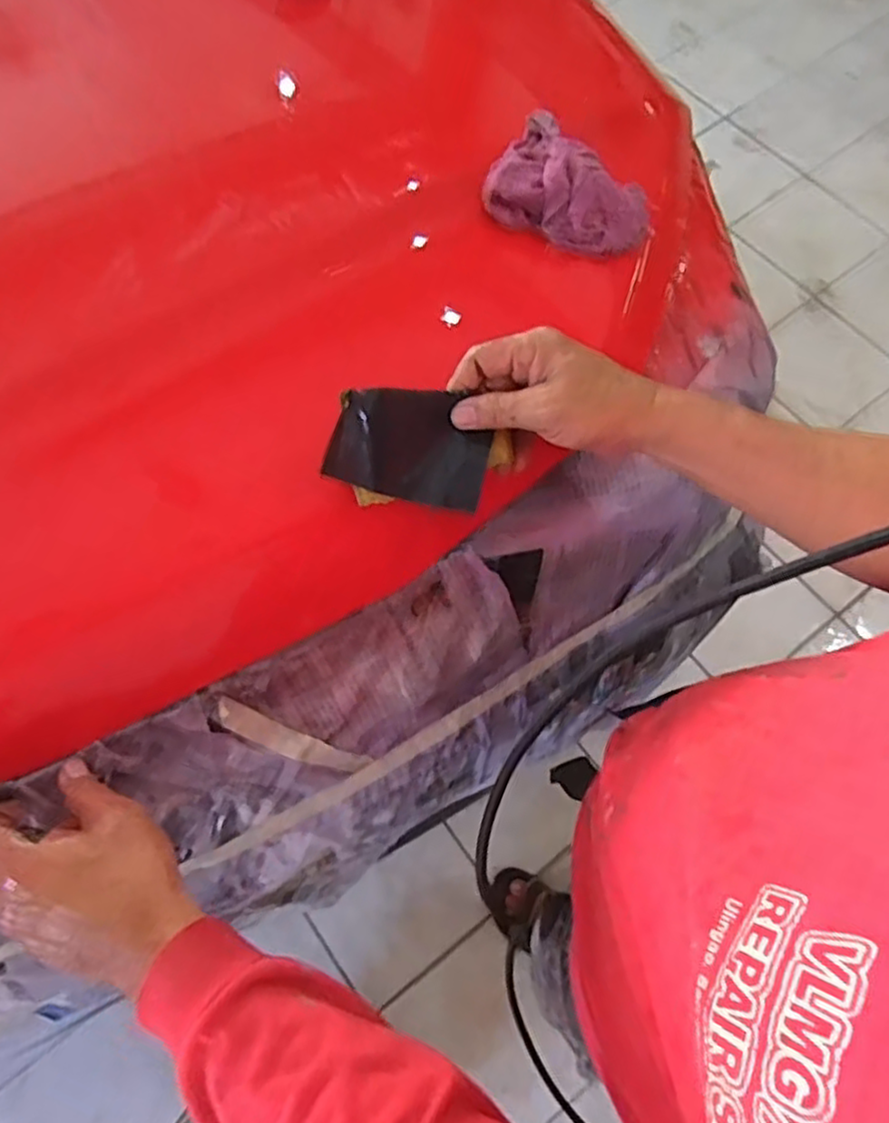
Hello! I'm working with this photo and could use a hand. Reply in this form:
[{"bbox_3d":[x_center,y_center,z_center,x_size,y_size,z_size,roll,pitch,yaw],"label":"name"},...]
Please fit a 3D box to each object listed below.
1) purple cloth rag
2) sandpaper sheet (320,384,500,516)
[{"bbox_3d":[0.111,-0.319,0.607,0.134,0.046,0.100,26,71,12],"label":"purple cloth rag"},{"bbox_3d":[-0.021,-0.077,0.471,0.103,0.008,0.071,14,93,-16],"label":"sandpaper sheet"}]

